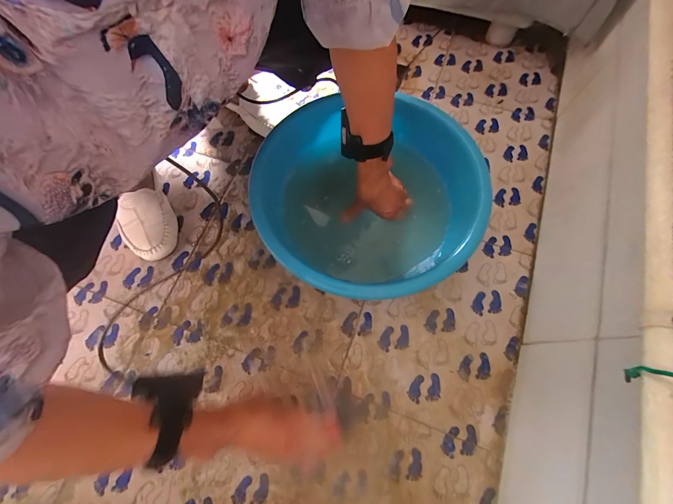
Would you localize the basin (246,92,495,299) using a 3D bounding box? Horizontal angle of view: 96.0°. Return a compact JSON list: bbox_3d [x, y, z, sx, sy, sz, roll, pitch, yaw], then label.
[{"bbox_3d":[0.048,-0.081,0.474,0.330,0.097,0.296,-13,70,-3],"label":"basin"}]

